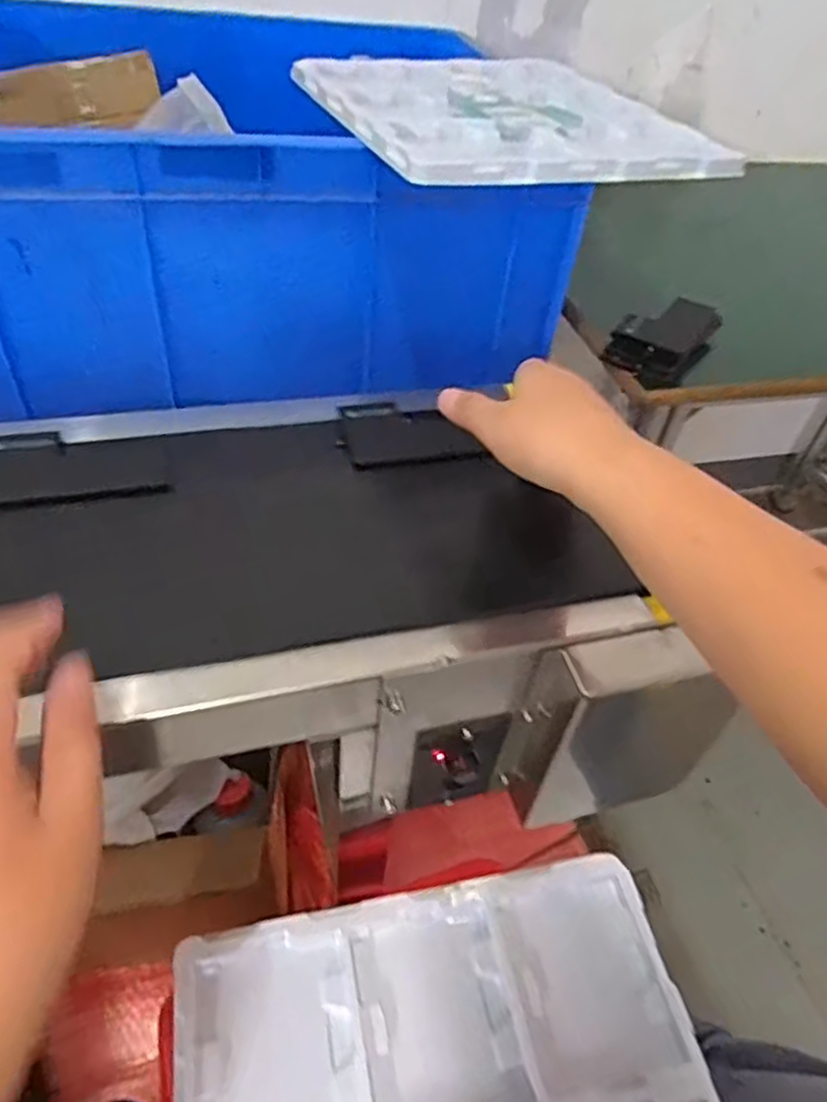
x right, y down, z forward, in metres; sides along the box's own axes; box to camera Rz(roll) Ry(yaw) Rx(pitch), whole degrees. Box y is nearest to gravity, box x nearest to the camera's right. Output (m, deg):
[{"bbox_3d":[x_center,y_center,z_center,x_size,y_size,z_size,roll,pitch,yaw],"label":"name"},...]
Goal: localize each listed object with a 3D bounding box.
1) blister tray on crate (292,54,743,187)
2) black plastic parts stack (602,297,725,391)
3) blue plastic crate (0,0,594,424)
[{"bbox_3d":[0.067,-0.386,0.618,0.290,0.018,0.347,-10,47,-17],"label":"blister tray on crate"},{"bbox_3d":[0.235,-0.199,0.670,0.080,0.045,0.112,28,48,19],"label":"black plastic parts stack"},{"bbox_3d":[-0.184,-0.398,0.760,0.546,0.217,0.512,-6,46,-13],"label":"blue plastic crate"}]

